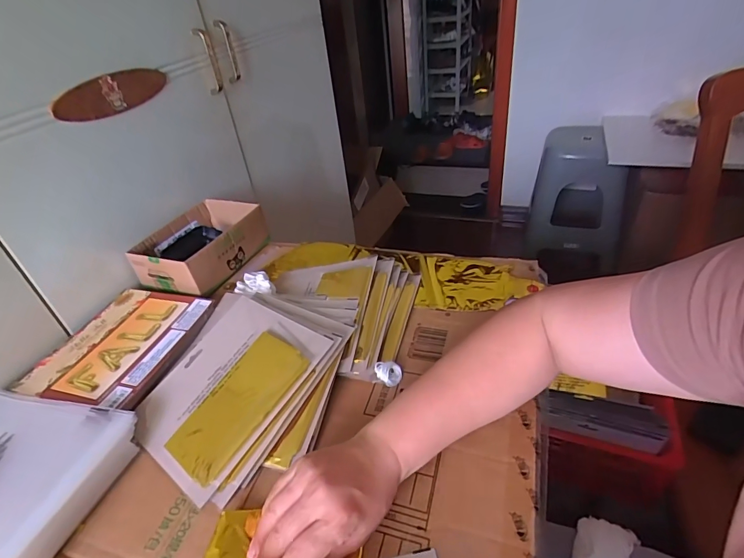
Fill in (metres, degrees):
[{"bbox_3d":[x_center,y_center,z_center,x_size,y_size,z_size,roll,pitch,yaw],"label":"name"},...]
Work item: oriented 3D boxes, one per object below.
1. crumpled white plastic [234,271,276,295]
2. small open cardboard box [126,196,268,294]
[{"bbox_3d":[-0.168,0.004,0.610,0.075,0.025,0.042,8,37,42],"label":"crumpled white plastic"},{"bbox_3d":[-0.274,-0.054,0.679,0.142,0.065,0.181,9,39,21],"label":"small open cardboard box"}]

